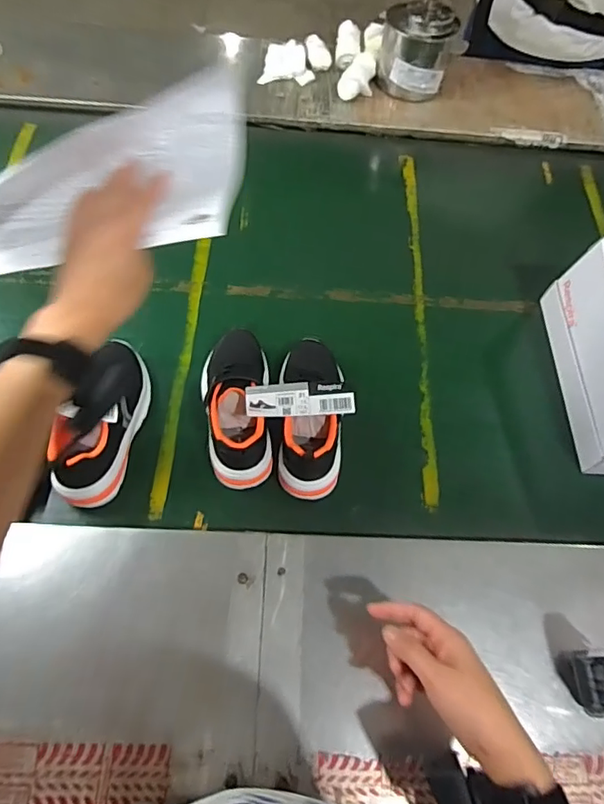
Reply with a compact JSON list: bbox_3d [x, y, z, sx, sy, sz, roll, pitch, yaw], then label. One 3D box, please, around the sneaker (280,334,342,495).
[{"bbox_3d":[0.012,0.016,0.669,0.081,0.089,0.202,2,62,-3],"label":"sneaker"}]

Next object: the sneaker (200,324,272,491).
[{"bbox_3d":[-0.086,-0.001,0.668,0.087,0.110,0.210,-2,62,-5],"label":"sneaker"}]

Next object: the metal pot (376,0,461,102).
[{"bbox_3d":[0.213,-0.656,0.973,0.129,0.132,0.133,2,62,-3],"label":"metal pot"}]

